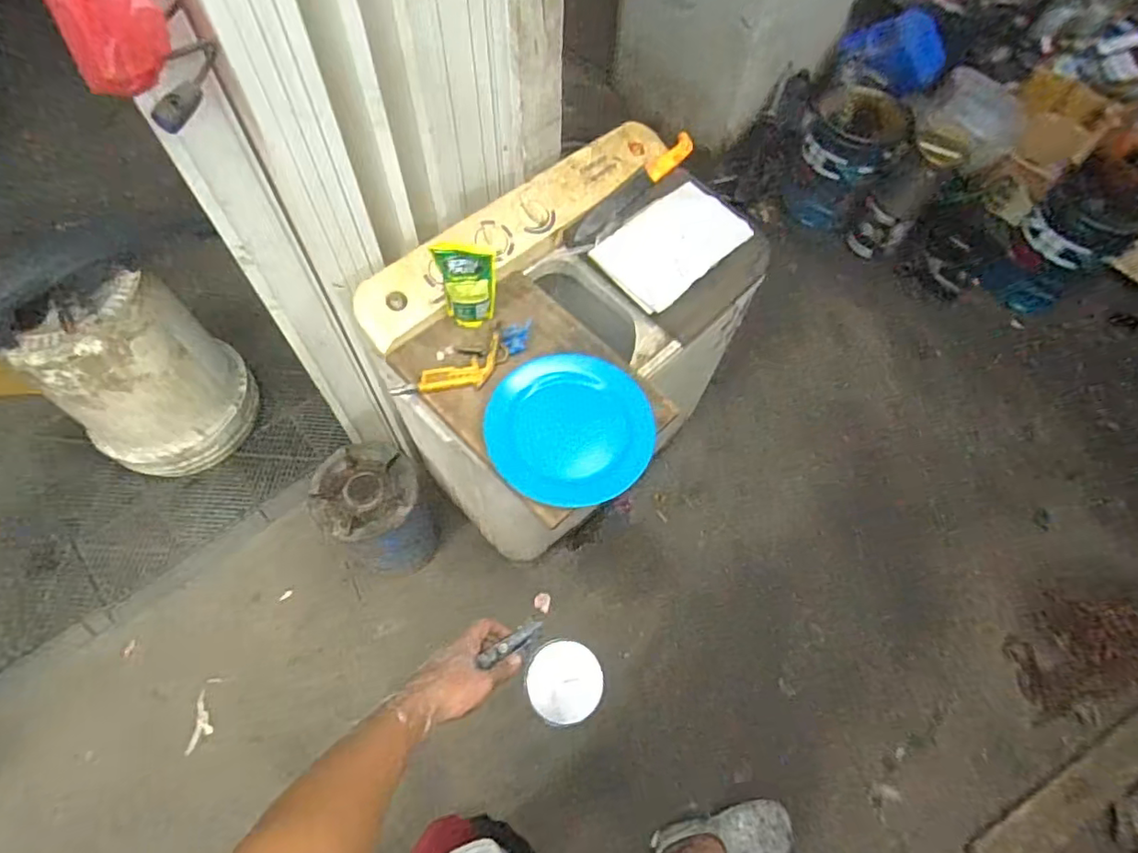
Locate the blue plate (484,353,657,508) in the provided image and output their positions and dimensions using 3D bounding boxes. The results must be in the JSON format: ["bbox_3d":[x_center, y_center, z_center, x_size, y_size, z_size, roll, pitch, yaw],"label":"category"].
[{"bbox_3d":[0.002,0.002,0.867,0.240,0.029,0.222,5,81,-5],"label":"blue plate"}]

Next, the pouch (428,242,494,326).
[{"bbox_3d":[-0.158,-0.217,0.899,0.090,0.139,0.046,5,61,1],"label":"pouch"}]

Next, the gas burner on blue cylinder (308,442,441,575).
[{"bbox_3d":[-0.443,0.216,1.398,0.228,0.372,0.213,-20,64,-12],"label":"gas burner on blue cylinder"}]

